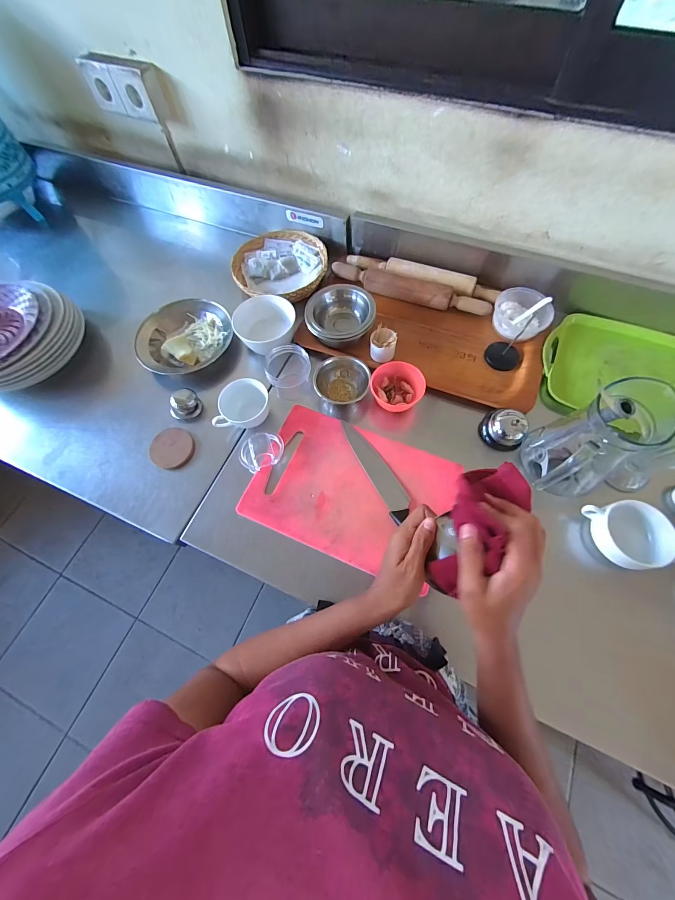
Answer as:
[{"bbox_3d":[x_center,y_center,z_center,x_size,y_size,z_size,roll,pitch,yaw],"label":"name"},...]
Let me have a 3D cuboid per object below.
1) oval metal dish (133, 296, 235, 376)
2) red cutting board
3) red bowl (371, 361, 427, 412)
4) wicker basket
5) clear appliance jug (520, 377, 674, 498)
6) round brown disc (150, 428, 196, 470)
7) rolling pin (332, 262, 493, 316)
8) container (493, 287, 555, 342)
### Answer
[{"bbox_3d":[-0.354,-0.258,0.756,0.184,0.055,0.204,35,74,14],"label":"oval metal dish"},{"bbox_3d":[0.027,0.070,0.594,0.343,0.014,0.241,21,71,9],"label":"red cutting board"},{"bbox_3d":[0.119,-0.126,0.654,0.102,0.051,0.089,22,70,11],"label":"red bowl"},{"bbox_3d":[-0.147,-0.464,0.828,0.240,0.039,0.220,-1,69,1],"label":"wicker basket"},{"bbox_3d":[0.396,-0.006,0.510,0.101,0.213,0.119,-15,67,-4],"label":"clear appliance jug"},{"bbox_3d":[-0.328,-0.005,0.648,0.083,0.009,0.083,-1,69,1],"label":"round brown disc"},{"bbox_3d":[0.159,-0.360,0.743,0.362,0.043,0.053,19,69,10],"label":"rolling pin"},{"bbox_3d":[0.388,-0.284,0.698,0.106,0.065,0.101,-1,67,2],"label":"container"}]

